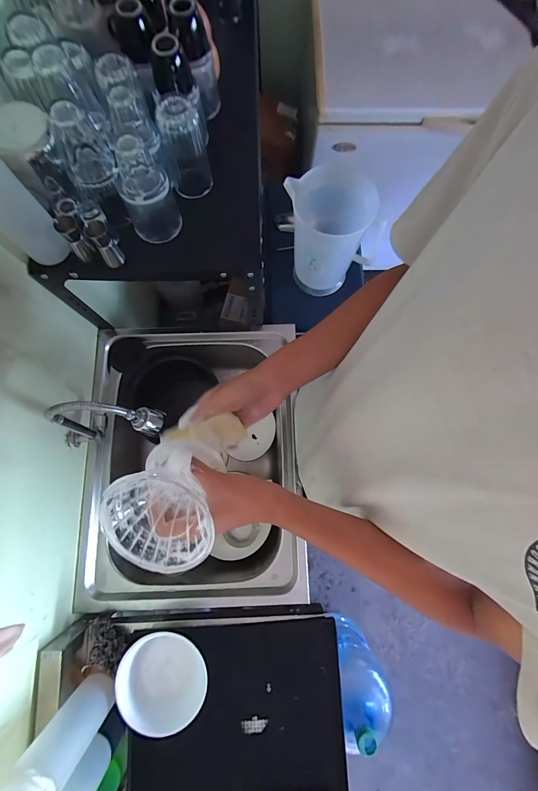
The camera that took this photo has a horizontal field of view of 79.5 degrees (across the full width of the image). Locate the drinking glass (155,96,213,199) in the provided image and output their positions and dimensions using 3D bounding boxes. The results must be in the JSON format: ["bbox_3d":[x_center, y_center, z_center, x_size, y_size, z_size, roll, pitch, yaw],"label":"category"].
[{"bbox_3d":[-0.141,-0.419,0.549,0.075,0.139,0.072,-14,78,-3],"label":"drinking glass"}]

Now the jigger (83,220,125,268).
[{"bbox_3d":[-0.267,-0.246,0.529,0.031,0.067,0.036,-32,80,-7],"label":"jigger"}]

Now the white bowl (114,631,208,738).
[{"bbox_3d":[-0.196,0.513,0.578,0.153,0.051,0.141,39,80,7],"label":"white bowl"}]

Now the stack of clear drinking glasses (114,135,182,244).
[{"bbox_3d":[-0.195,-0.321,0.512,0.081,0.145,0.068,-24,79,-5],"label":"stack of clear drinking glasses"}]

